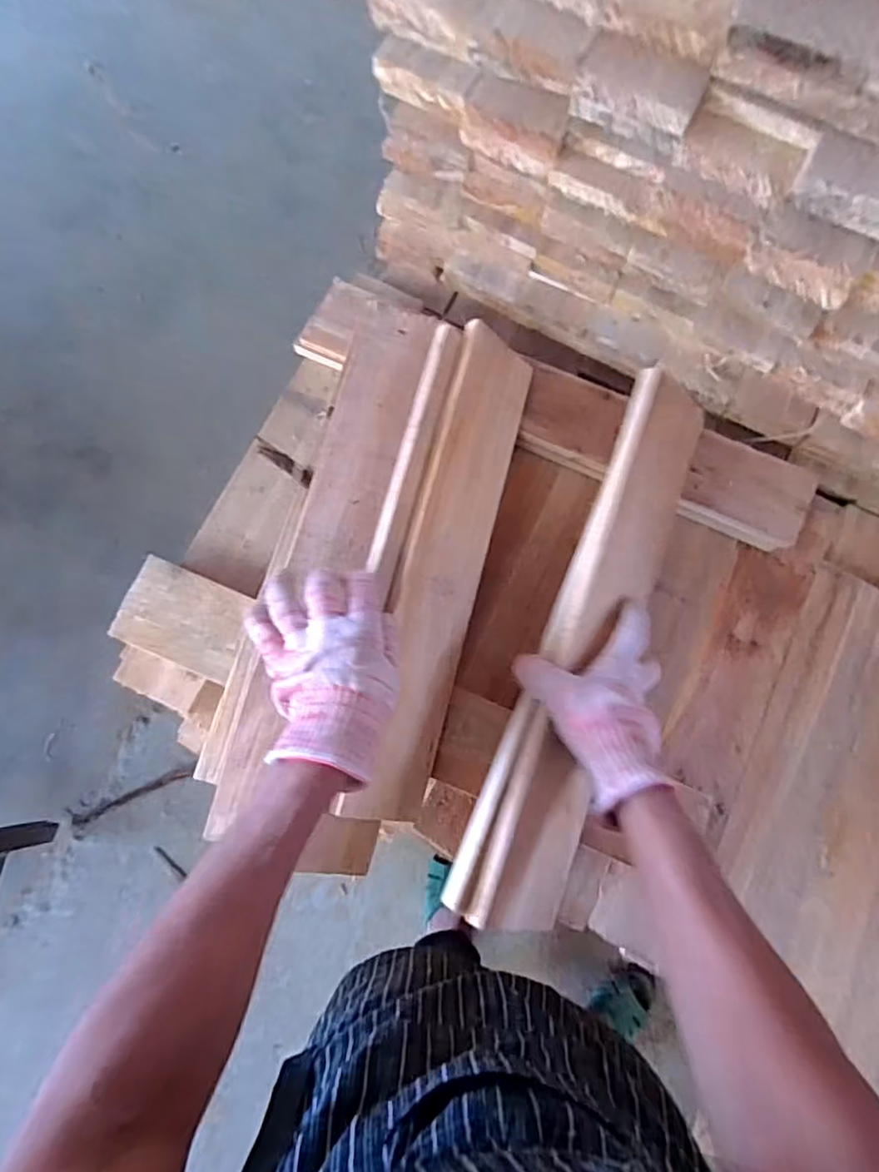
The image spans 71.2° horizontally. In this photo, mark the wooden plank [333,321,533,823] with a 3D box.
[{"bbox_3d":[0.008,-0.021,0.544,0.086,0.012,0.437,24,75,-34],"label":"wooden plank"}]

